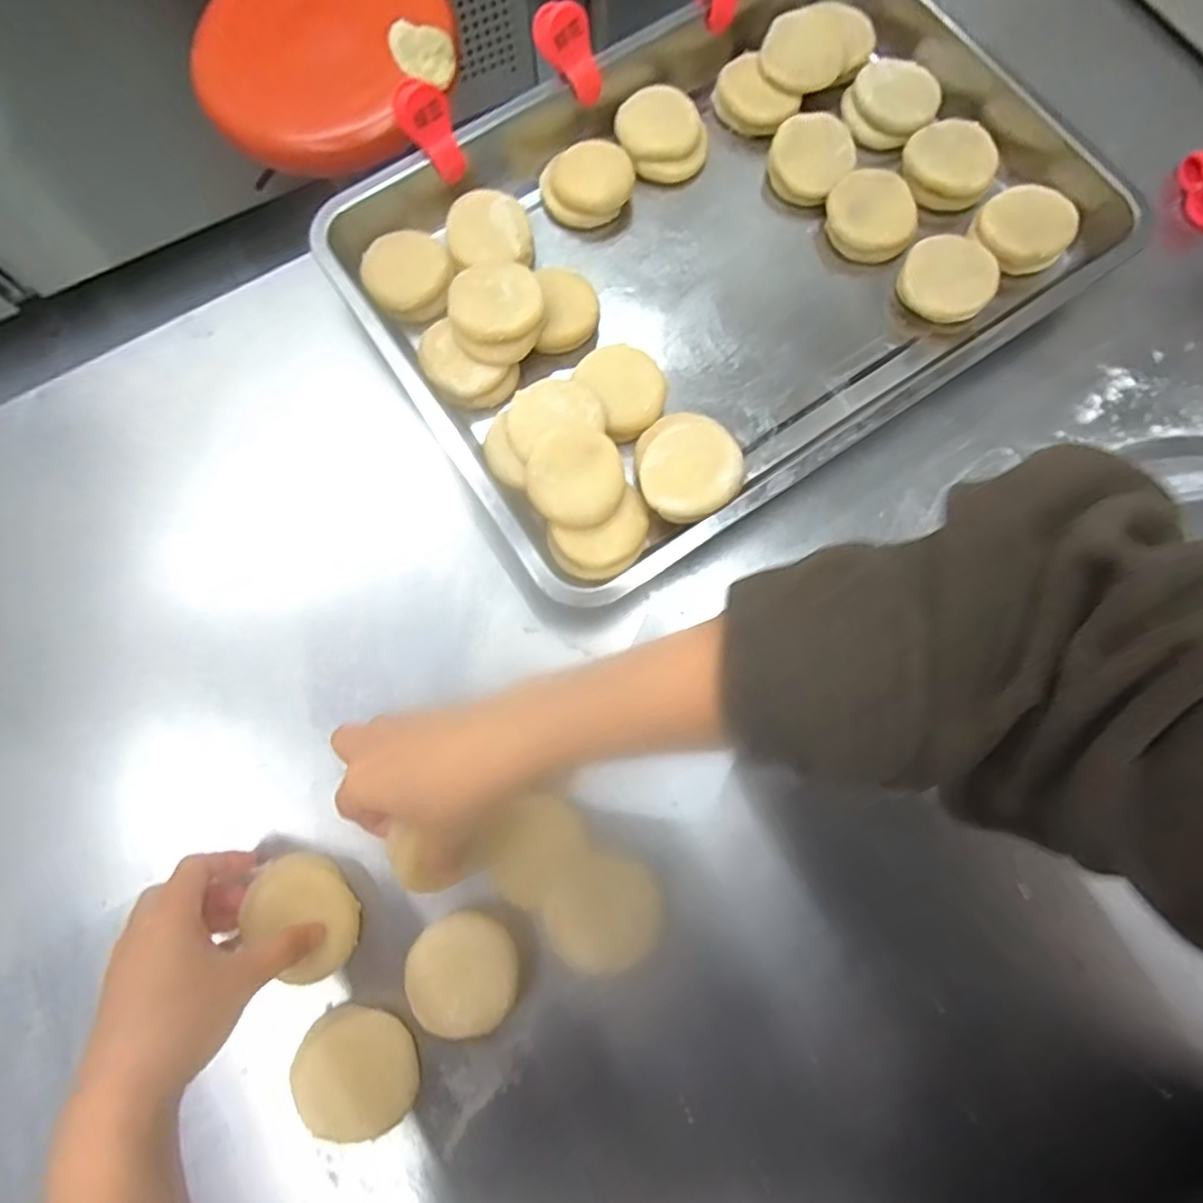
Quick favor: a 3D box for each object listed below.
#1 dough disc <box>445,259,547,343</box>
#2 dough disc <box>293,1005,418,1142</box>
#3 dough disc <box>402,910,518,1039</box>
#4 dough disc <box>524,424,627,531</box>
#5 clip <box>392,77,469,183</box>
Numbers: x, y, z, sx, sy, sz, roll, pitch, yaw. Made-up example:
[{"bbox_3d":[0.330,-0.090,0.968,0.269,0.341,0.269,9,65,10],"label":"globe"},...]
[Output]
[{"bbox_3d":[-0.072,-0.203,0.440,0.062,0.011,0.059,0,78,0],"label":"dough disc"},{"bbox_3d":[-0.135,0.259,0.364,0.064,0.028,0.061,0,78,0],"label":"dough disc"},{"bbox_3d":[-0.078,0.209,0.374,0.062,0.024,0.058,0,78,0],"label":"dough disc"},{"bbox_3d":[-0.017,-0.080,0.416,0.061,0.011,0.065,0,78,0],"label":"dough disc"},{"bbox_3d":[-0.117,-0.324,0.452,0.034,0.060,0.024,-15,52,8],"label":"clip"}]

